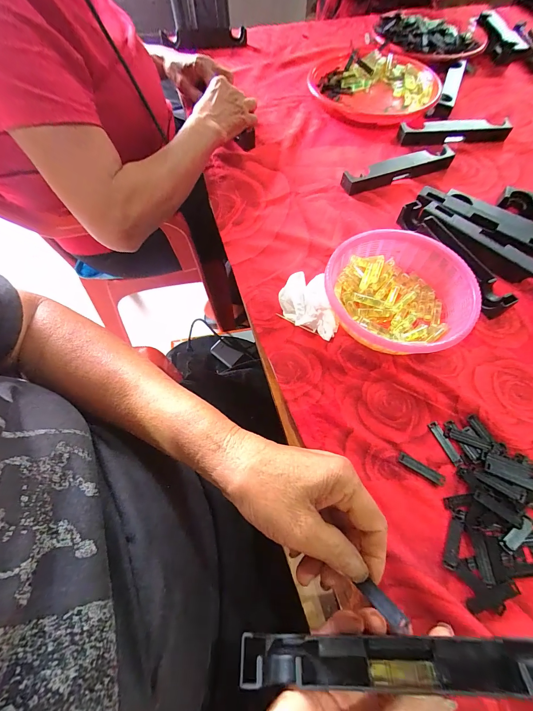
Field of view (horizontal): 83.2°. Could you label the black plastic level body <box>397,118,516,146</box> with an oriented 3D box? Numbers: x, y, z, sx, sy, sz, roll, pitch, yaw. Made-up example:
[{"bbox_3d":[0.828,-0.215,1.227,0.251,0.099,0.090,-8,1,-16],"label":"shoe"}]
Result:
[{"bbox_3d":[0.337,-0.401,0.538,0.200,0.025,0.031,-4,64,-3],"label":"black plastic level body"}]

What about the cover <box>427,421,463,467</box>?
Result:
[{"bbox_3d":[0.186,0.091,0.310,0.010,0.004,0.046,-20,66,-10],"label":"cover"}]

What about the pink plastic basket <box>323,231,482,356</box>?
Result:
[{"bbox_3d":[0.159,-0.077,0.366,0.162,0.051,0.150,0,64,-1],"label":"pink plastic basket"}]

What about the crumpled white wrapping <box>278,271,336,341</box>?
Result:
[{"bbox_3d":[0.054,-0.061,0.352,0.066,0.055,0.081,-20,66,-10],"label":"crumpled white wrapping"}]

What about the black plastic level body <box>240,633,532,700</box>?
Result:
[{"bbox_3d":[0.085,0.196,0.191,0.205,0.025,0.023,-9,63,10],"label":"black plastic level body"}]

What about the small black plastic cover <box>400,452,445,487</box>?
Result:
[{"bbox_3d":[0.155,0.113,0.299,0.046,0.004,0.012,30,67,13],"label":"small black plastic cover"}]

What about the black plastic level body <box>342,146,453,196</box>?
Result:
[{"bbox_3d":[0.217,-0.305,0.492,0.195,0.025,0.033,-19,65,-10],"label":"black plastic level body"}]

